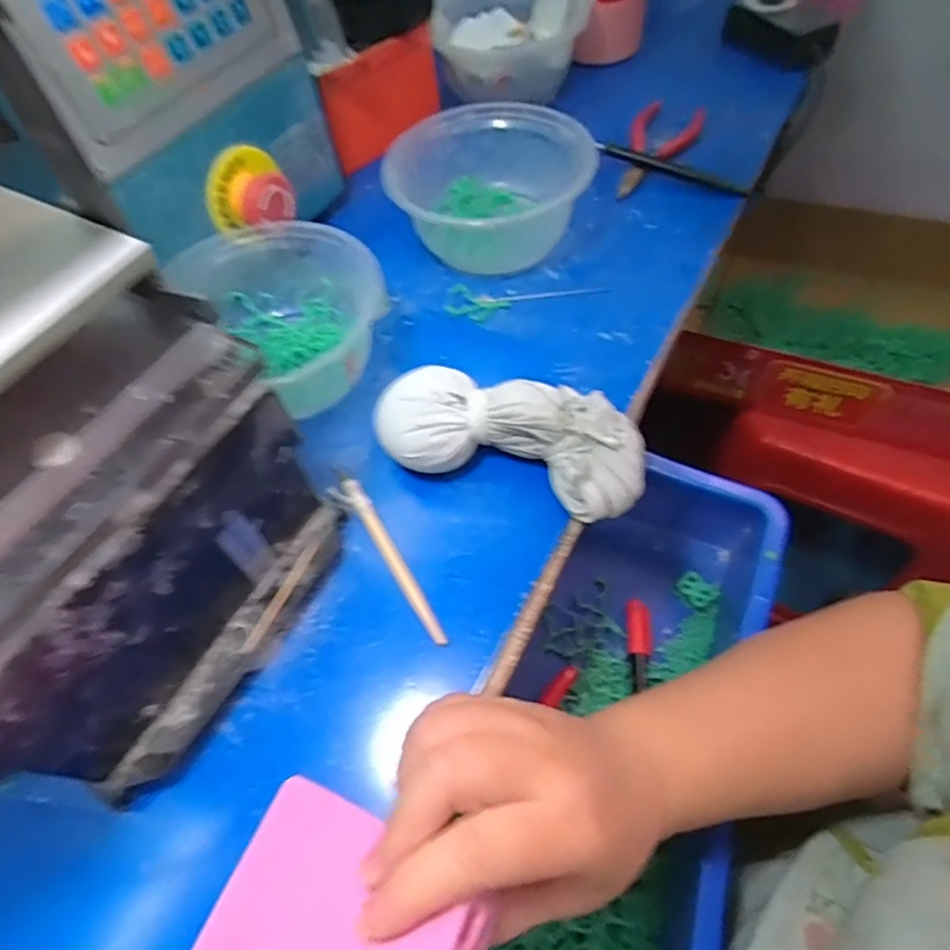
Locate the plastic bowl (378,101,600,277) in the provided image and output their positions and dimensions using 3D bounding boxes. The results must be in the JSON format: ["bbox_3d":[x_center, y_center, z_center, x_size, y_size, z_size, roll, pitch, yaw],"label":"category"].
[{"bbox_3d":[0.011,-0.199,0.412,0.133,0.059,0.113,6,58,8],"label":"plastic bowl"}]

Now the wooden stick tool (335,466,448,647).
[{"bbox_3d":[-0.045,0.038,0.306,0.009,0.008,0.115,-29,60,-14],"label":"wooden stick tool"}]

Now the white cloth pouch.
[{"bbox_3d":[0.019,-0.019,0.313,0.139,0.041,0.059,14,59,13],"label":"white cloth pouch"}]

